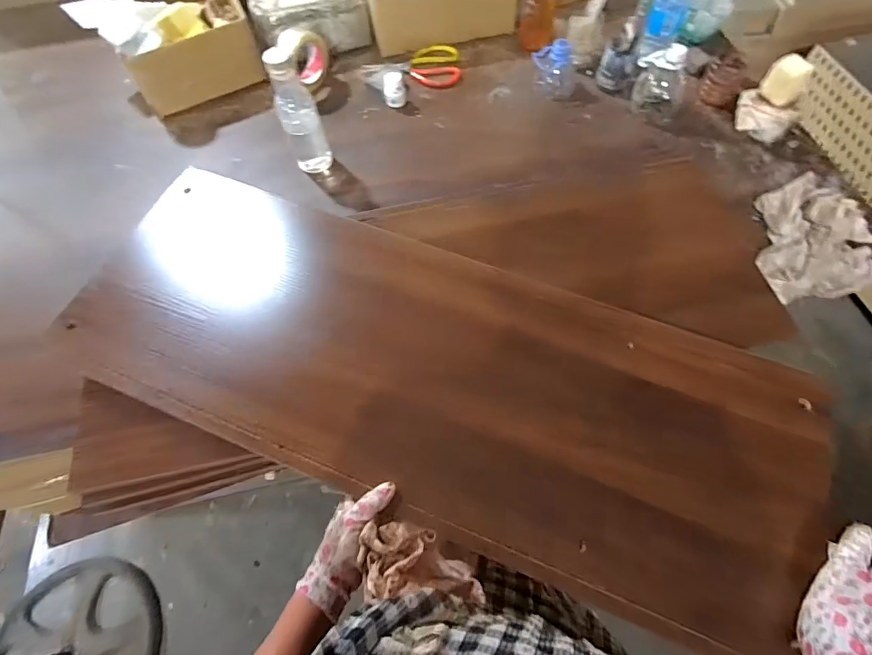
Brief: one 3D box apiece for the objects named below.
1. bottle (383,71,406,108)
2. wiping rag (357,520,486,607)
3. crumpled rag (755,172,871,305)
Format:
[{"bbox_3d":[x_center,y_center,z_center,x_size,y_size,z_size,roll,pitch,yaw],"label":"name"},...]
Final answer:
[{"bbox_3d":[-0.085,-0.482,0.897,0.044,0.052,0.038,-12,63,-2],"label":"bottle"},{"bbox_3d":[-0.016,0.244,0.443,0.125,0.047,0.070,18,65,1],"label":"wiping rag"},{"bbox_3d":[0.632,-0.154,0.726,0.177,0.039,0.255,15,65,11],"label":"crumpled rag"}]

